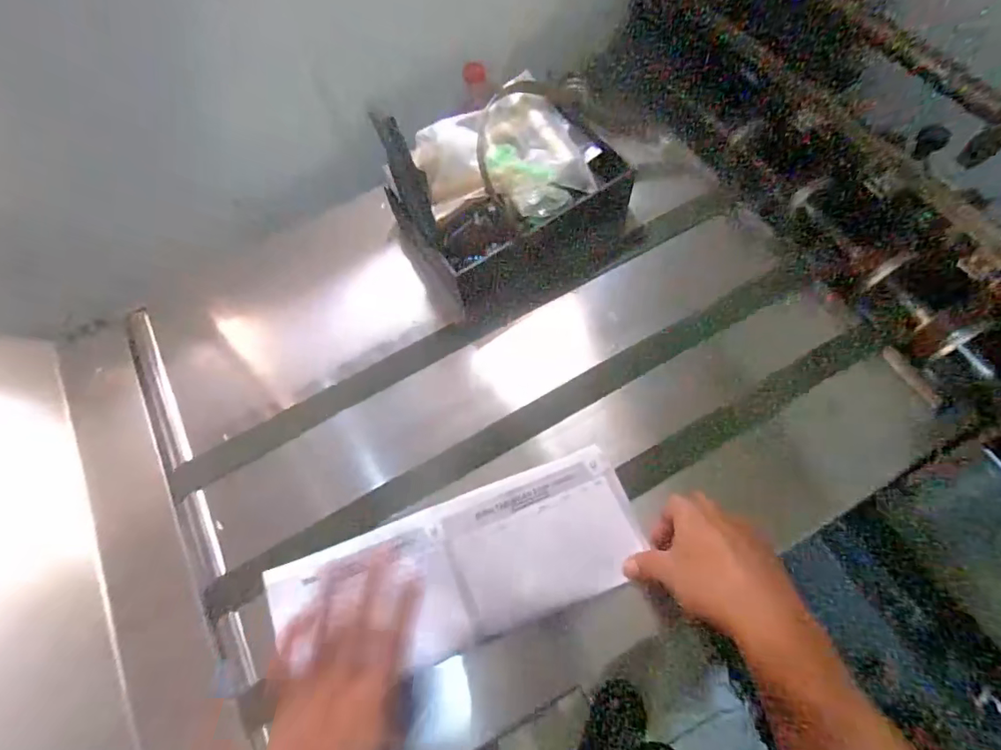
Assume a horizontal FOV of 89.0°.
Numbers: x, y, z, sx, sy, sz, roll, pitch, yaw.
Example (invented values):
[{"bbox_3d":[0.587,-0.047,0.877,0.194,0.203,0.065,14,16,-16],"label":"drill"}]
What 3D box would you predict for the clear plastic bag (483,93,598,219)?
[{"bbox_3d":[0.033,-0.231,0.532,0.114,0.044,0.151,-14,66,-5],"label":"clear plastic bag"}]

